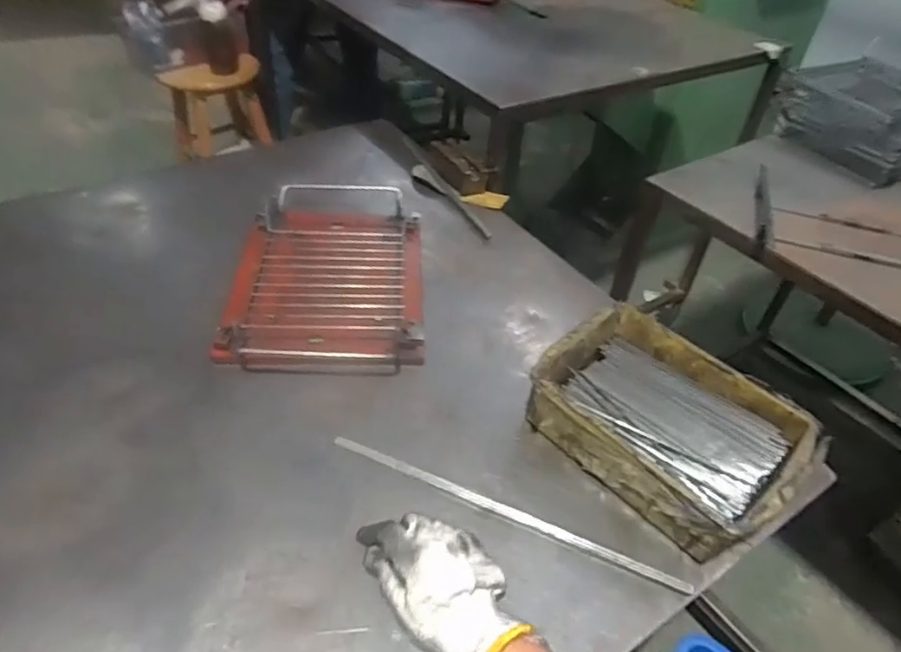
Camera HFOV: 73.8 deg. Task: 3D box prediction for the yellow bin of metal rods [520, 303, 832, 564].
[{"bbox_3d":[0.222,0.094,0.617,0.178,0.071,0.247,-35,59,-28],"label":"yellow bin of metal rods"}]

